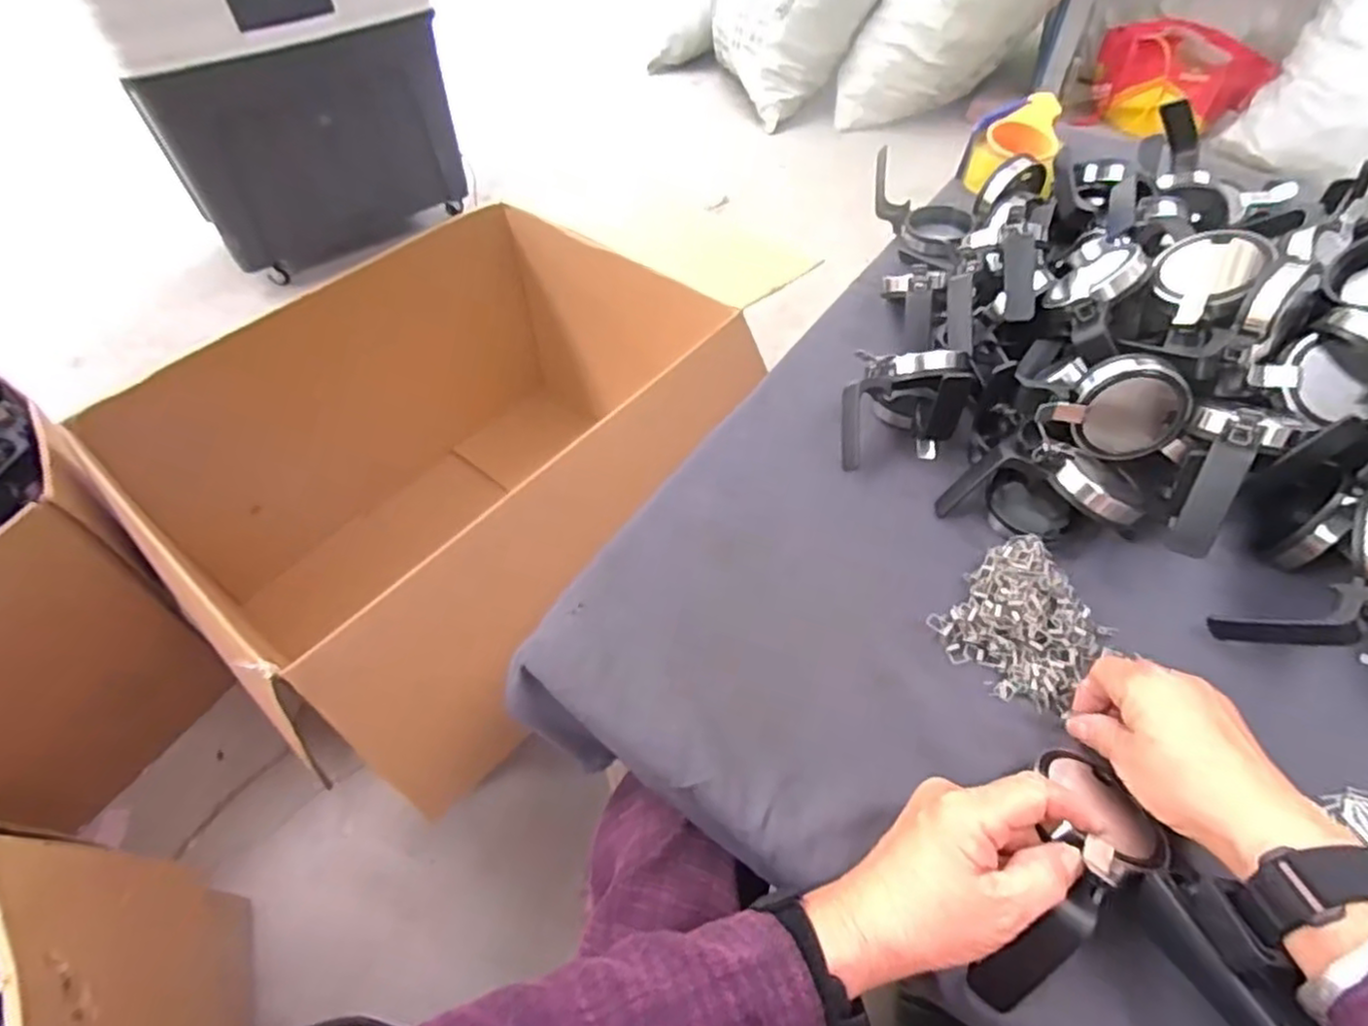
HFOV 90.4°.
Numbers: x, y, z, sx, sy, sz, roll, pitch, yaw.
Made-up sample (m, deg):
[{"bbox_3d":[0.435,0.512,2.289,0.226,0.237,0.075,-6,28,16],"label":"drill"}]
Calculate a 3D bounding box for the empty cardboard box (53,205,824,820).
[{"bbox_3d":[-0.288,-0.035,1.007,0.593,0.489,0.741,27,57,19],"label":"empty cardboard box"}]

